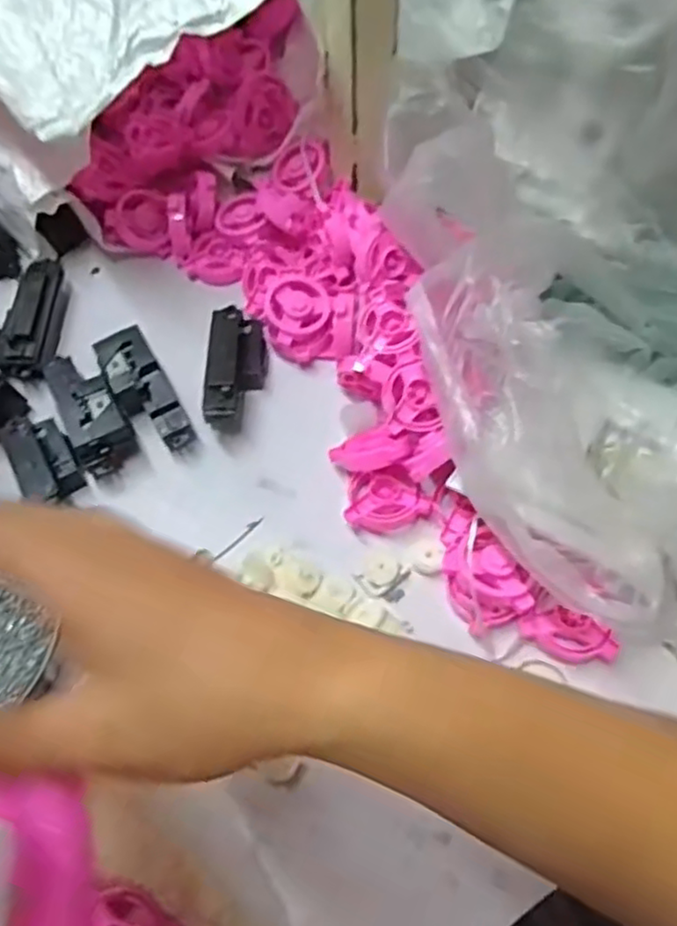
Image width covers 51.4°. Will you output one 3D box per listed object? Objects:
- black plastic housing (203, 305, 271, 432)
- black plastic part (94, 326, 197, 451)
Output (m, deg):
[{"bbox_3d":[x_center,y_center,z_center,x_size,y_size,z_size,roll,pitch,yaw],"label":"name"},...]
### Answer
[{"bbox_3d":[-0.073,-0.071,0.505,0.038,0.045,0.100,-2,61,2],"label":"black plastic housing"},{"bbox_3d":[-0.137,-0.051,0.494,0.038,0.018,0.098,-33,79,-15],"label":"black plastic part"}]

